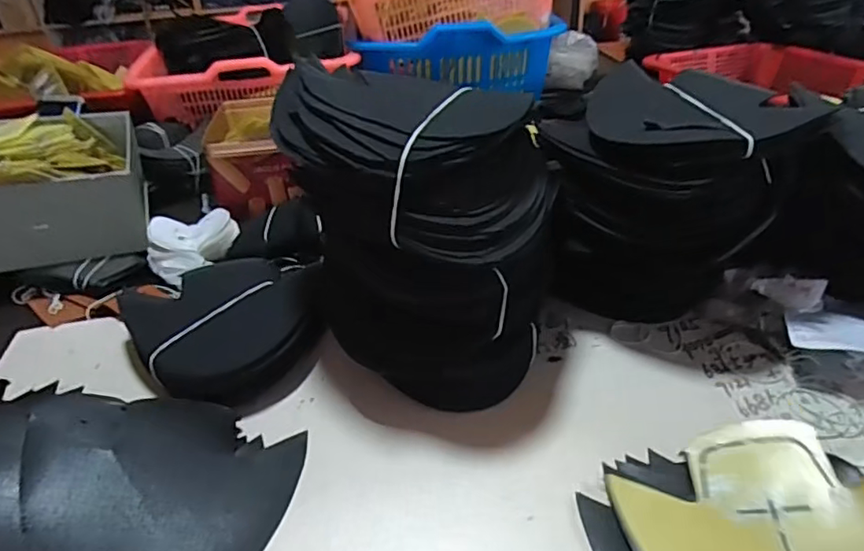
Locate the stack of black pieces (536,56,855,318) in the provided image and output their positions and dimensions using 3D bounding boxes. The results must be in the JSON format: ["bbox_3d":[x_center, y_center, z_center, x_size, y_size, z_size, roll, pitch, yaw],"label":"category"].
[{"bbox_3d":[0.236,-0.060,0.557,0.222,0.212,0.173,-13,35,-15],"label":"stack of black pieces"}]

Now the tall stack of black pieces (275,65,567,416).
[{"bbox_3d":[-0.019,-0.031,0.503,0.237,0.245,0.172,3,36,9],"label":"tall stack of black pieces"}]

